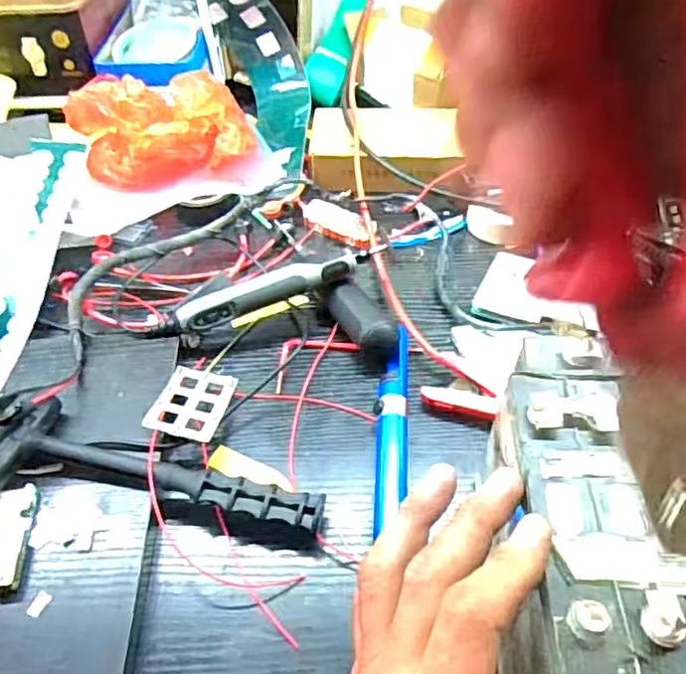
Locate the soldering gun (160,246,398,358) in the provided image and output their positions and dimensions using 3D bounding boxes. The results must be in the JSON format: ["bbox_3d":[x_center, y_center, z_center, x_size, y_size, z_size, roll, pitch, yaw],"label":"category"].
[{"bbox_3d":[-0.047,-0.021,0.465,0.164,0.034,0.077,-4,47,-1],"label":"soldering gun"}]

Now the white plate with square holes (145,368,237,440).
[{"bbox_3d":[-0.101,0.044,0.420,0.046,0.005,0.065,13,36,-1],"label":"white plate with square holes"}]

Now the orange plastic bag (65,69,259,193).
[{"bbox_3d":[-0.164,-0.192,0.576,0.162,0.077,0.093,-13,48,-10],"label":"orange plastic bag"}]

